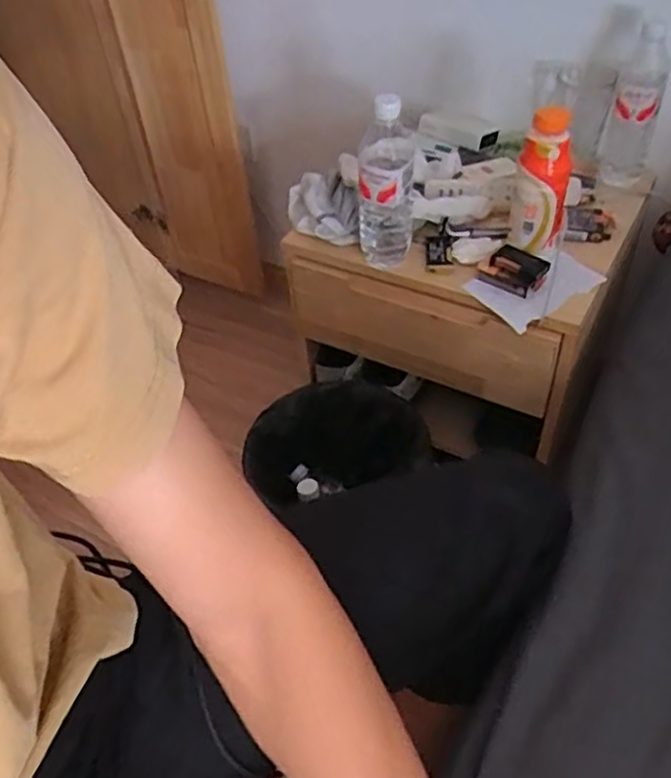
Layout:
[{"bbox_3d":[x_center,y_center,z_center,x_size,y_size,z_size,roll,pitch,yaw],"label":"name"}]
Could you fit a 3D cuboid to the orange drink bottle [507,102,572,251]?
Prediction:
[{"bbox_3d":[0.256,-0.254,0.844,0.065,0.173,0.053,7,45,13],"label":"orange drink bottle"}]

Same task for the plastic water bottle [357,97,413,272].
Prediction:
[{"bbox_3d":[0.063,-0.266,0.882,0.073,0.216,0.083,-2,44,4],"label":"plastic water bottle"}]

